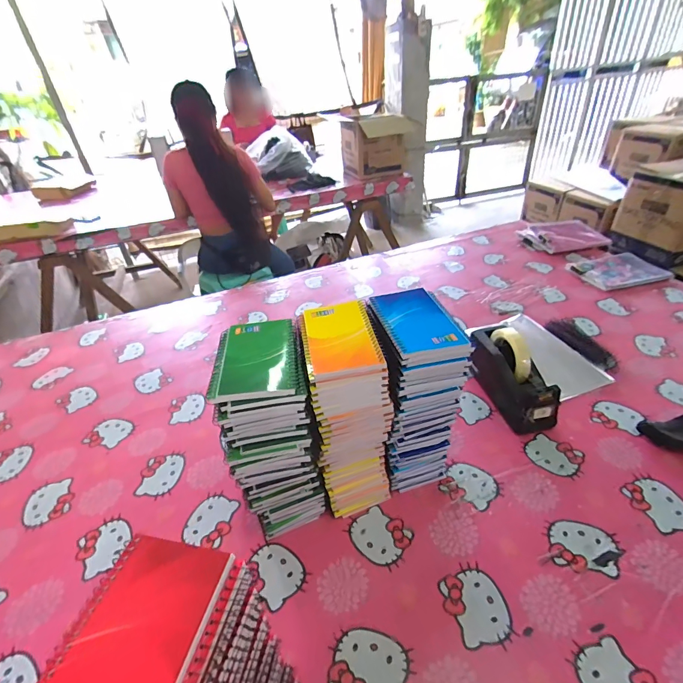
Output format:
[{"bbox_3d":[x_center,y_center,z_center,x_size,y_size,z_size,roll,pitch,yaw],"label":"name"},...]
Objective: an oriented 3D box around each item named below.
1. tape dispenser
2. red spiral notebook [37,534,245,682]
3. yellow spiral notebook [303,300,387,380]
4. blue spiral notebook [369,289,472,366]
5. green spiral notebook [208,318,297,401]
[{"bbox_3d":[0.312,0.058,0.691,0.065,0.126,0.200,-11,38,-9],"label":"tape dispenser"},{"bbox_3d":[-0.126,0.186,0.218,0.088,0.012,0.128,4,37,12],"label":"red spiral notebook"},{"bbox_3d":[0.000,-0.007,0.456,0.083,0.016,0.125,-8,36,-4],"label":"yellow spiral notebook"},{"bbox_3d":[0.091,-0.024,0.468,0.082,0.021,0.128,-12,37,-10],"label":"blue spiral notebook"},{"bbox_3d":[-0.104,0.018,0.438,0.090,0.012,0.131,-8,36,-4],"label":"green spiral notebook"}]

